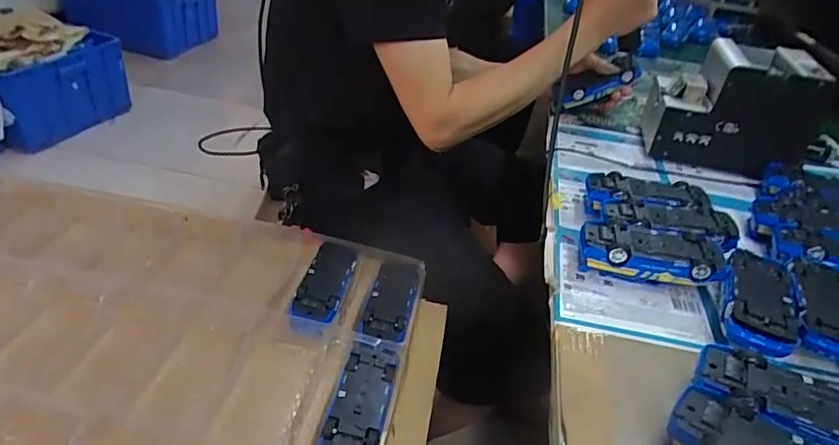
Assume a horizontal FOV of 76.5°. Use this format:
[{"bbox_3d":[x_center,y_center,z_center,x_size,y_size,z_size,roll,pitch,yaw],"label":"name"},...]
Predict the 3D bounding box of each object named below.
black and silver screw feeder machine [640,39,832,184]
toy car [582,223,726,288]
[{"bbox_3d":[0.441,-0.169,0.761,0.191,0.143,0.145,15,37,10],"label":"black and silver screw feeder machine"},{"bbox_3d":[0.225,0.034,0.528,0.130,0.044,0.059,13,36,7],"label":"toy car"}]

